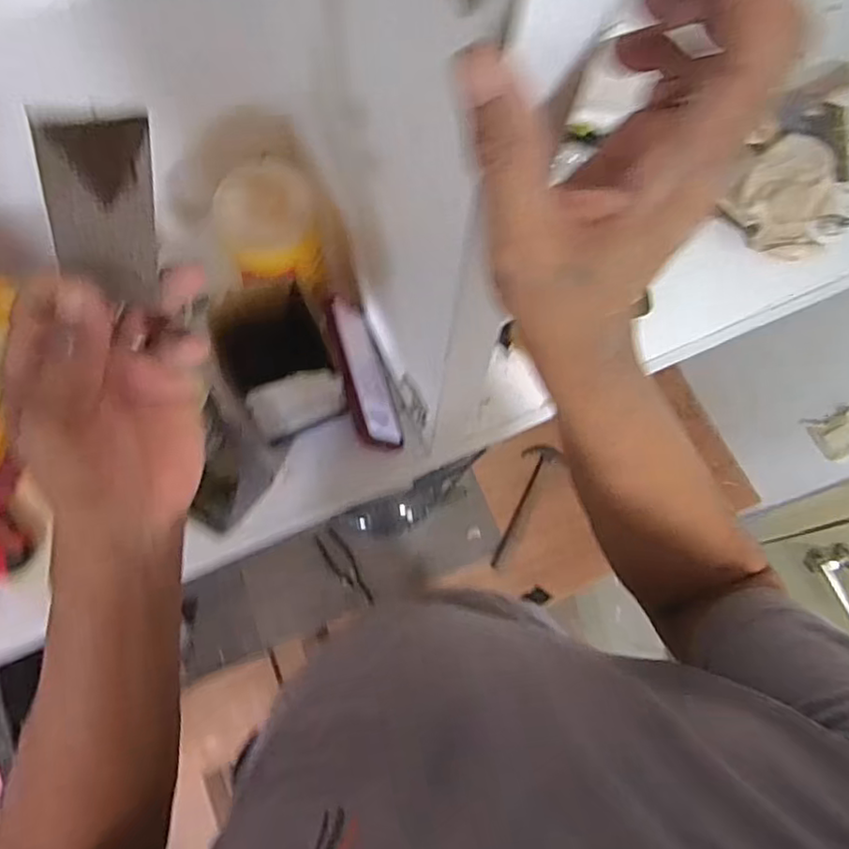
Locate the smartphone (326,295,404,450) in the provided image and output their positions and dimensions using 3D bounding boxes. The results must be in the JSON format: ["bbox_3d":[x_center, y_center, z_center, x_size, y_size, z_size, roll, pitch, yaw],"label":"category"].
[{"bbox_3d":[-0.061,-0.054,0.668,0.013,0.081,0.160,-22,76,24],"label":"smartphone"}]

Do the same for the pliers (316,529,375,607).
[{"bbox_3d":[-0.176,0.323,1.421,0.059,0.023,0.188,-32,75,-11],"label":"pliers"}]

